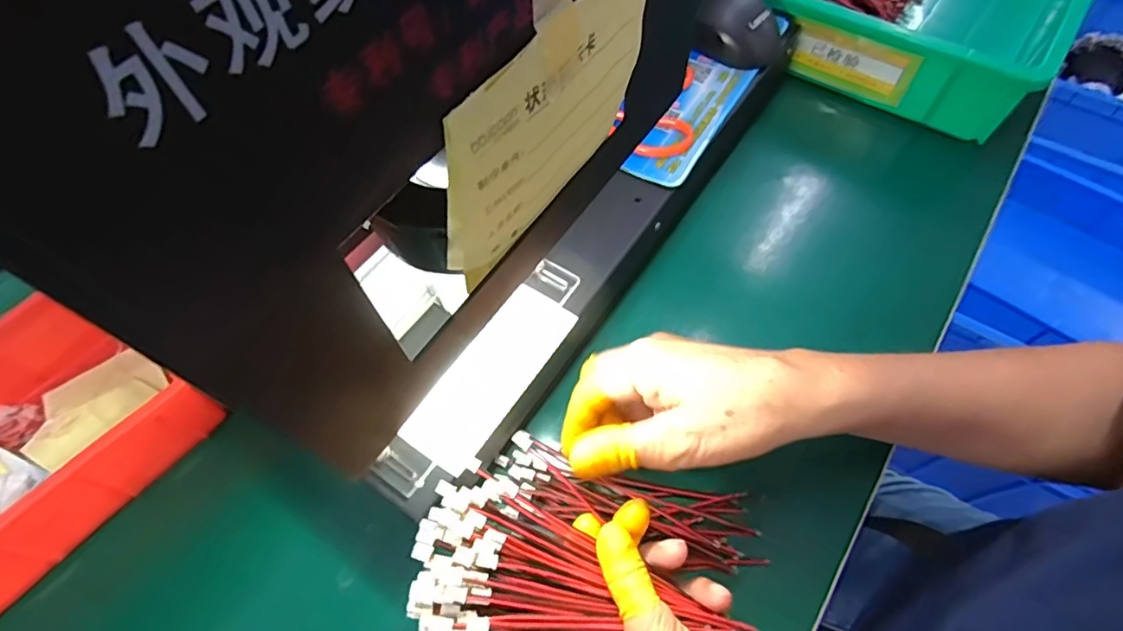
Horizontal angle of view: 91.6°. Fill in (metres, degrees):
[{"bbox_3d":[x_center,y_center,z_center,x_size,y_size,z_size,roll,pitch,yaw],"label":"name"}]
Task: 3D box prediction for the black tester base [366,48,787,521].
[{"bbox_3d":[0.024,-0.034,0.367,0.058,0.065,0.383,30,65,18],"label":"black tester base"}]

